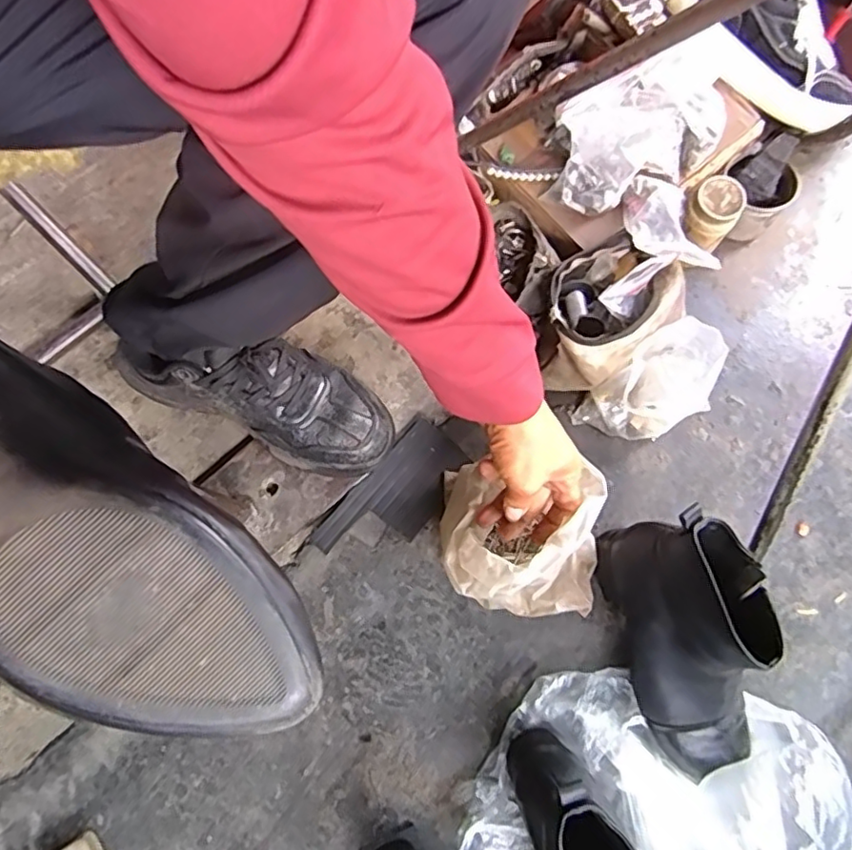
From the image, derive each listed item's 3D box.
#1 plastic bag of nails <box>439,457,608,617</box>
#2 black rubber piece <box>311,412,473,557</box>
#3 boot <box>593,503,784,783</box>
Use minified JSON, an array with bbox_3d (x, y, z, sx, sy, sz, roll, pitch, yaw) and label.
[{"bbox_3d":[0.083,0.096,0.521,0.138,0.106,0.119,5,74,2],"label":"plastic bag of nails"},{"bbox_3d":[-0.030,0.072,0.600,0.076,0.010,0.161,40,79,7],"label":"black rubber piece"},{"bbox_3d":[0.221,0.184,0.502,0.089,0.153,0.213,-15,77,-4],"label":"boot"}]

